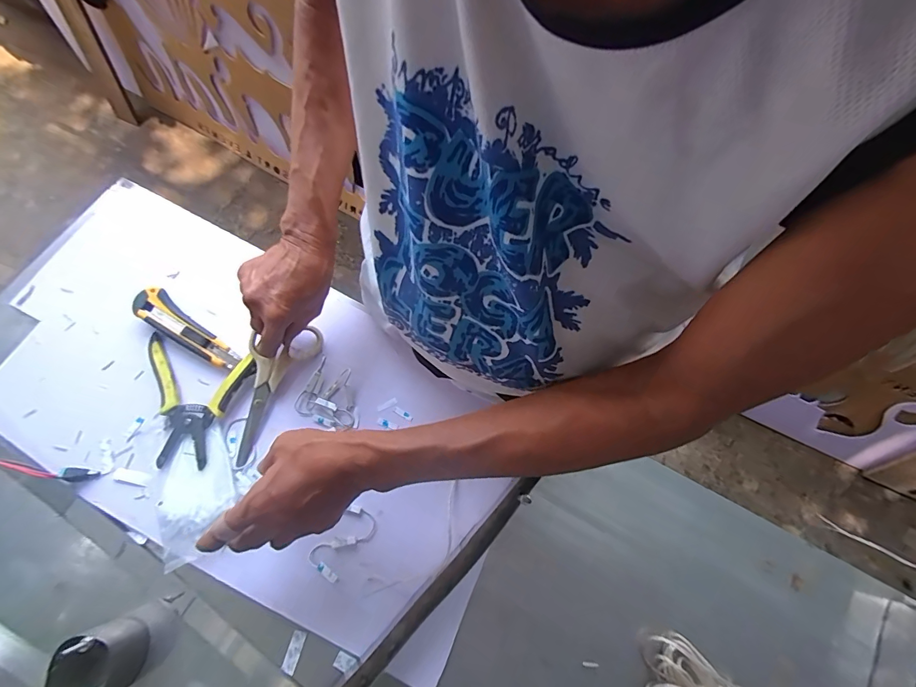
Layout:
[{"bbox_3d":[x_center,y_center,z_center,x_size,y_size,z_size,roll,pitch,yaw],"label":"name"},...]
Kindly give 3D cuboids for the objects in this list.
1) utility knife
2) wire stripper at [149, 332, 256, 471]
[{"bbox_3d":[-0.328,-0.017,0.498,0.144,0.016,0.039,33,76,8],"label":"utility knife"},{"bbox_3d":[-0.315,0.069,0.480,0.129,0.019,0.136,10,74,2],"label":"wire stripper"}]

